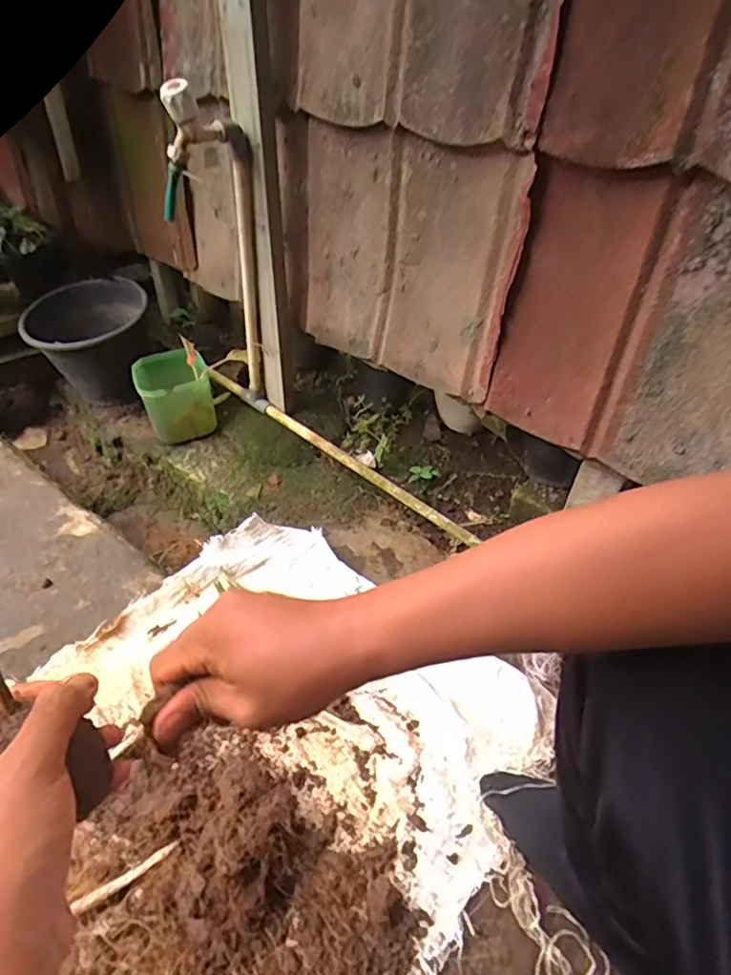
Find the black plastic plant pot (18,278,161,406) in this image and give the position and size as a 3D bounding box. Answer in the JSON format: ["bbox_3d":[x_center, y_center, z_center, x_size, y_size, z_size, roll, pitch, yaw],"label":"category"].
[{"bbox_3d":[-0.664,-0.349,1.403,0.269,0.233,0.298,-11,44,-12],"label":"black plastic plant pot"}]

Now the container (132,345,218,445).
[{"bbox_3d":[-0.440,-0.218,1.315,0.158,0.156,0.133,-19,46,-19],"label":"container"}]

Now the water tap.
[{"bbox_3d":[-0.265,-0.543,0.902,0.067,0.176,0.158,20,45,20],"label":"water tap"}]

